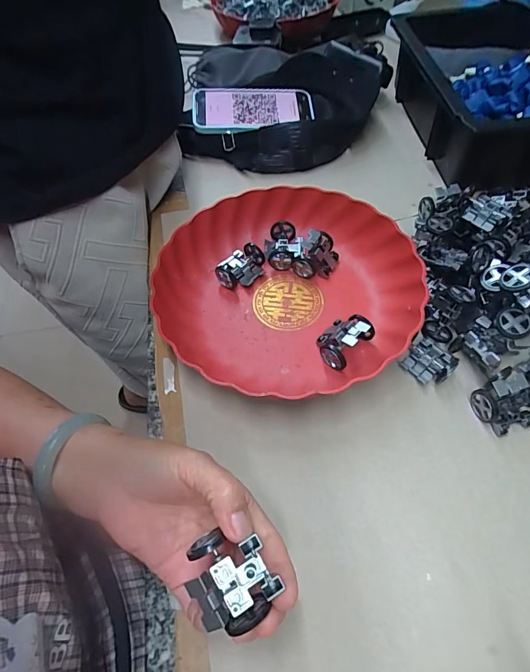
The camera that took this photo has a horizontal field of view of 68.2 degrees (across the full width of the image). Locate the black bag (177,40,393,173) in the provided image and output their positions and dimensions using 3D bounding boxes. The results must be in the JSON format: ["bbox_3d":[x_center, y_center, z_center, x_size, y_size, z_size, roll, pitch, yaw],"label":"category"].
[{"bbox_3d":[0.032,-0.358,0.581,0.298,0.054,0.276,0,57,4],"label":"black bag"}]

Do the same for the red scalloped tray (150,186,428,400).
[{"bbox_3d":[0.021,-0.049,0.387,0.246,0.048,0.235,8,58,8],"label":"red scalloped tray"}]

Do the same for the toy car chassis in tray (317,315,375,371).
[{"bbox_3d":[0.070,0.002,0.356,0.036,0.032,0.048,37,66,24],"label":"toy car chassis in tray"}]

